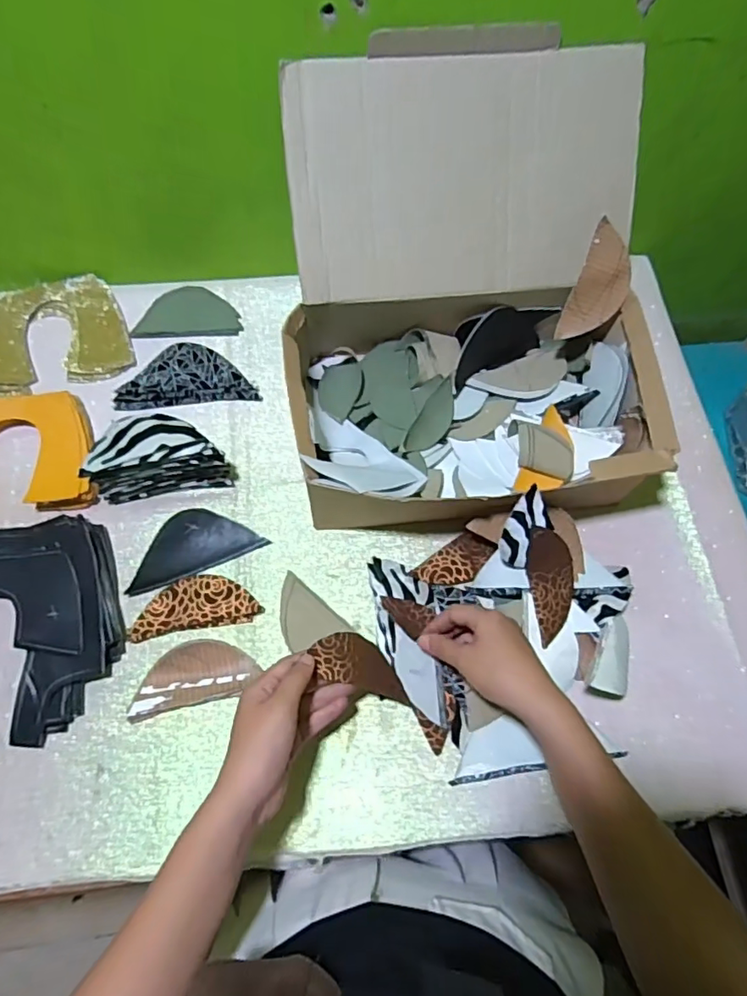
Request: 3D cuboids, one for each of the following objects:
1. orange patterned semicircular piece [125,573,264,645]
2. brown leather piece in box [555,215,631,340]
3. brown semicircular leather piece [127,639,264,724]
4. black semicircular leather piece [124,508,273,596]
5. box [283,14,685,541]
[{"bbox_3d":[-0.165,0.098,0.515,0.111,0.010,0.048,-9,68,-7],"label":"orange patterned semicircular piece"},{"bbox_3d":[0.222,-0.206,0.541,0.050,0.106,0.009,12,27,-6],"label":"brown leather piece in box"},{"bbox_3d":[-0.159,0.155,0.491,0.107,0.006,0.053,-11,69,-11],"label":"brown semicircular leather piece"},{"bbox_3d":[-0.178,0.044,0.539,0.127,0.006,0.065,-24,70,-13],"label":"black semicircular leather piece"},{"bbox_3d":[0.087,-0.171,0.517,0.329,0.243,0.344,-5,67,-6],"label":"box"}]

